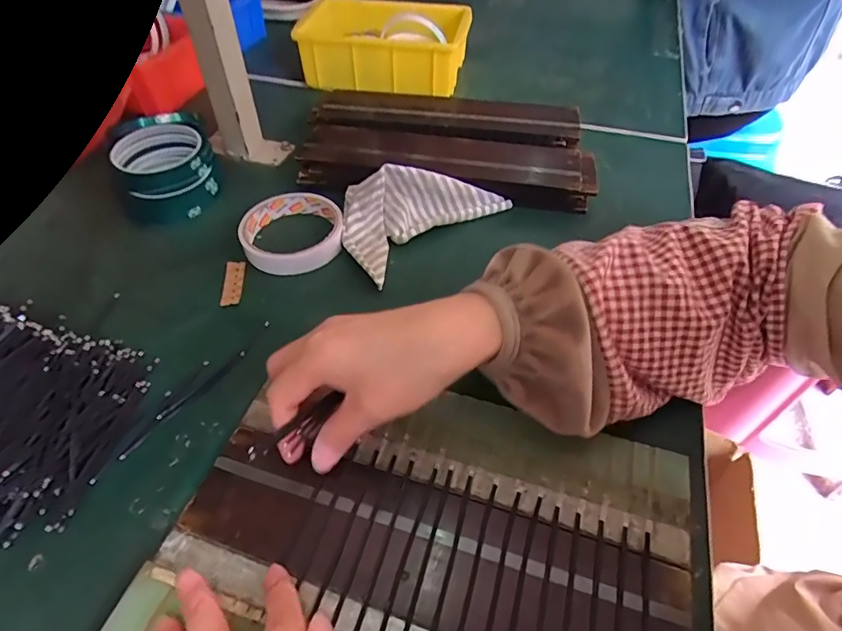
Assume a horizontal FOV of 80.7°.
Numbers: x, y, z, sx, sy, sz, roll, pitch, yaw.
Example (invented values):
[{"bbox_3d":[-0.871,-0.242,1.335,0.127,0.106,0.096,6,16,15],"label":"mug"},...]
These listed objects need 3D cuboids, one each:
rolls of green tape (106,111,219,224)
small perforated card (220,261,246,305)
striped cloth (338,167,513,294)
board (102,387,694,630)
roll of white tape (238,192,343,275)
[{"bbox_3d":[-0.247,-0.147,0.482,0.088,0.050,0.116,-19,51,-15],"label":"rolls of green tape"},{"bbox_3d":[-0.155,-0.027,0.409,0.015,0.004,0.046,-3,54,-6],"label":"small perforated card"},{"bbox_3d":[-0.011,-0.103,0.444,0.155,0.043,0.106,-35,57,-26],"label":"striped cloth"},{"bbox_3d":[-0.010,0.147,0.245,0.268,0.008,0.252,13,50,12],"label":"board"},{"bbox_3d":[-0.112,-0.074,0.435,0.085,0.021,0.083,-1,49,1],"label":"roll of white tape"}]

